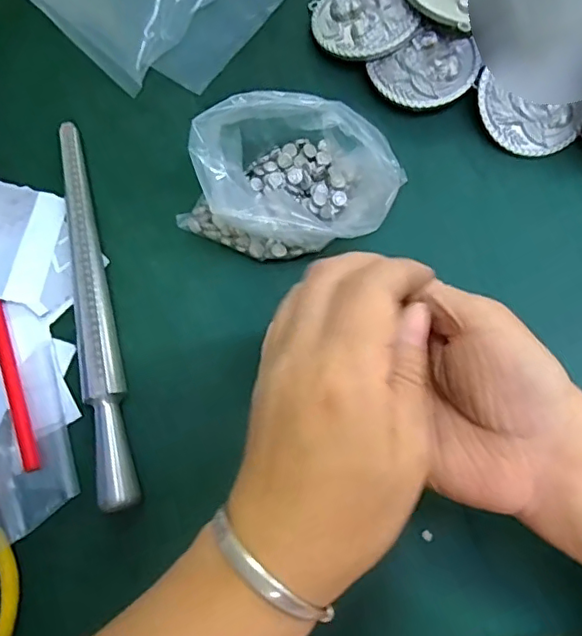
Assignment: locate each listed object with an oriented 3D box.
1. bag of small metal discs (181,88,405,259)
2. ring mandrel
[{"bbox_3d":[-0.001,-0.085,0.322,0.121,0.071,0.080,-7,75,-1],"label":"bag of small metal discs"},{"bbox_3d":[-0.115,-0.010,0.326,0.019,0.018,0.232,-12,75,-3],"label":"ring mandrel"}]

